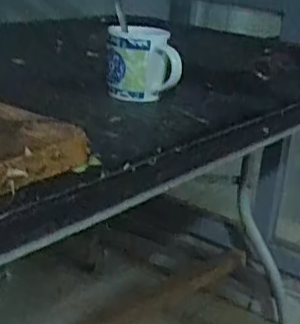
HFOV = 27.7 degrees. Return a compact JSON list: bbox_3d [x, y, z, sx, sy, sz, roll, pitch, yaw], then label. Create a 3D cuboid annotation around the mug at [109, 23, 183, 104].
[{"bbox_3d":[-0.010,-0.131,0.825,0.094,0.089,0.079,2,21,-6],"label":"mug"}]

